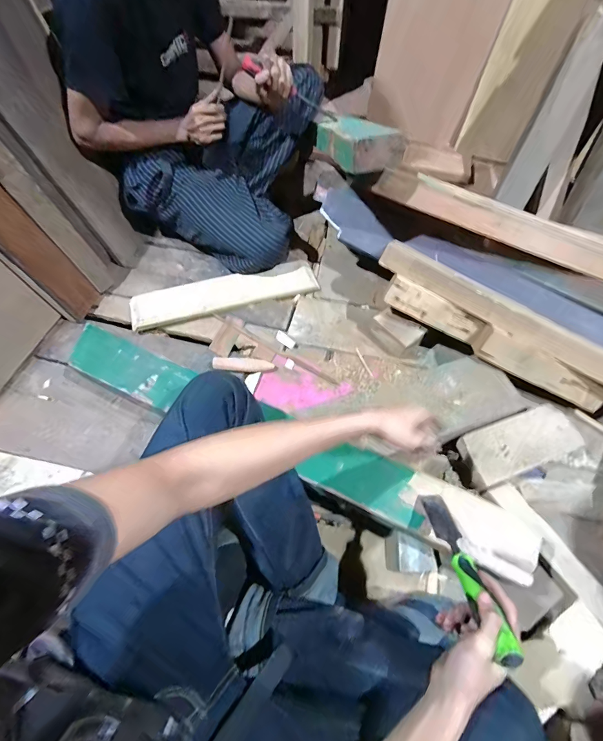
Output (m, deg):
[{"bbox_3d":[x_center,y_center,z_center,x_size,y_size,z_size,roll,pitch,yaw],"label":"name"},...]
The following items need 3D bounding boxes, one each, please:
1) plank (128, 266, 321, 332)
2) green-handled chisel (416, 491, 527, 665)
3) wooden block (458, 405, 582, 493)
[{"bbox_3d":[-0.206,-0.211,0.995,0.488,0.021,0.113,-15,67,-11],"label":"plank"},{"bbox_3d":[0.217,0.256,0.504,0.038,0.026,0.258,1,19,0],"label":"green-handled chisel"},{"bbox_3d":[0.459,0.154,0.775,0.256,0.034,0.108,-19,62,-11],"label":"wooden block"}]

